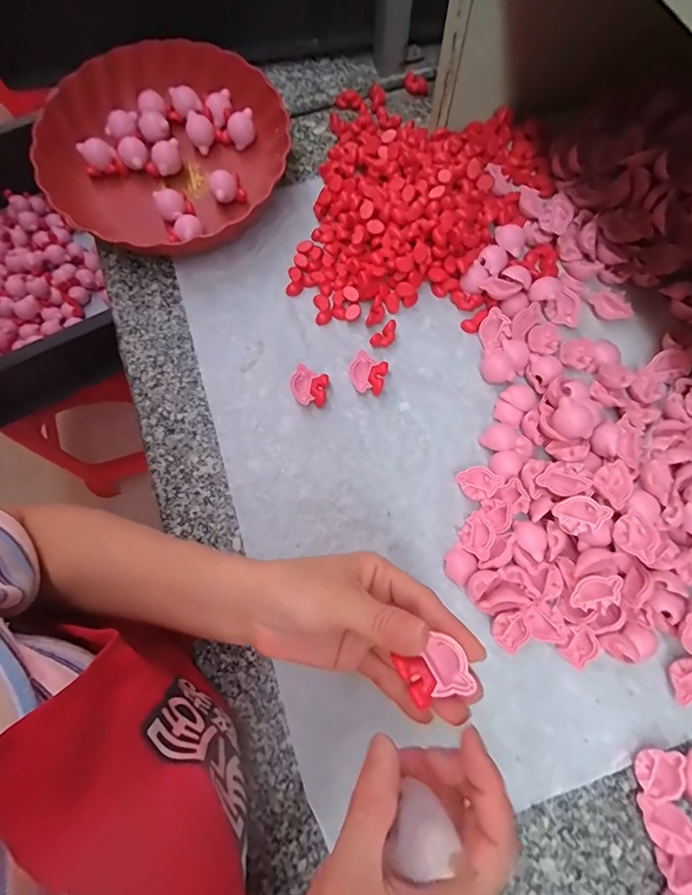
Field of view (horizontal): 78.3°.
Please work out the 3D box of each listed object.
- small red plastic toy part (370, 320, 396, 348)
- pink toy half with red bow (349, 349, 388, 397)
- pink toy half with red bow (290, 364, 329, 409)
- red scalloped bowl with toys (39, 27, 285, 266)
[{"bbox_3d":[0.038,-0.106,0.406,0.032,0.013,0.014,-44,79,-11],"label":"small red plastic toy part"},{"bbox_3d":[0.020,-0.067,0.394,0.033,0.016,0.034,16,75,5],"label":"pink toy half with red bow"},{"bbox_3d":[-0.034,-0.055,0.390,0.033,0.014,0.033,9,75,3],"label":"pink toy half with red bow"},{"bbox_3d":[-0.179,-0.297,0.433,0.235,0.061,0.228,0,75,0],"label":"red scalloped bowl with toys"}]

